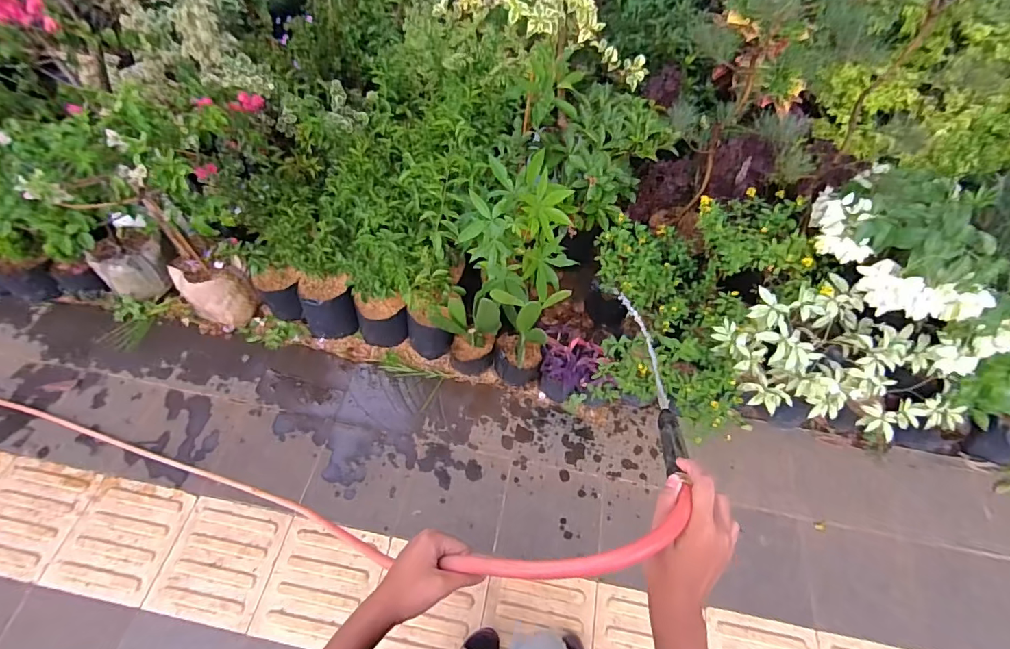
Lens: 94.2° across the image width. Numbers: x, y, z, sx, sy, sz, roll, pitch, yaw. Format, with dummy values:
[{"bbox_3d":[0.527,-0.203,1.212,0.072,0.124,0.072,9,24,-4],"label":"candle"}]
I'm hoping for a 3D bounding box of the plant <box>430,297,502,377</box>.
[{"bbox_3d":[-0.127,0.023,1.547,0.145,0.338,0.198,-37,67,-22],"label":"plant"}]

